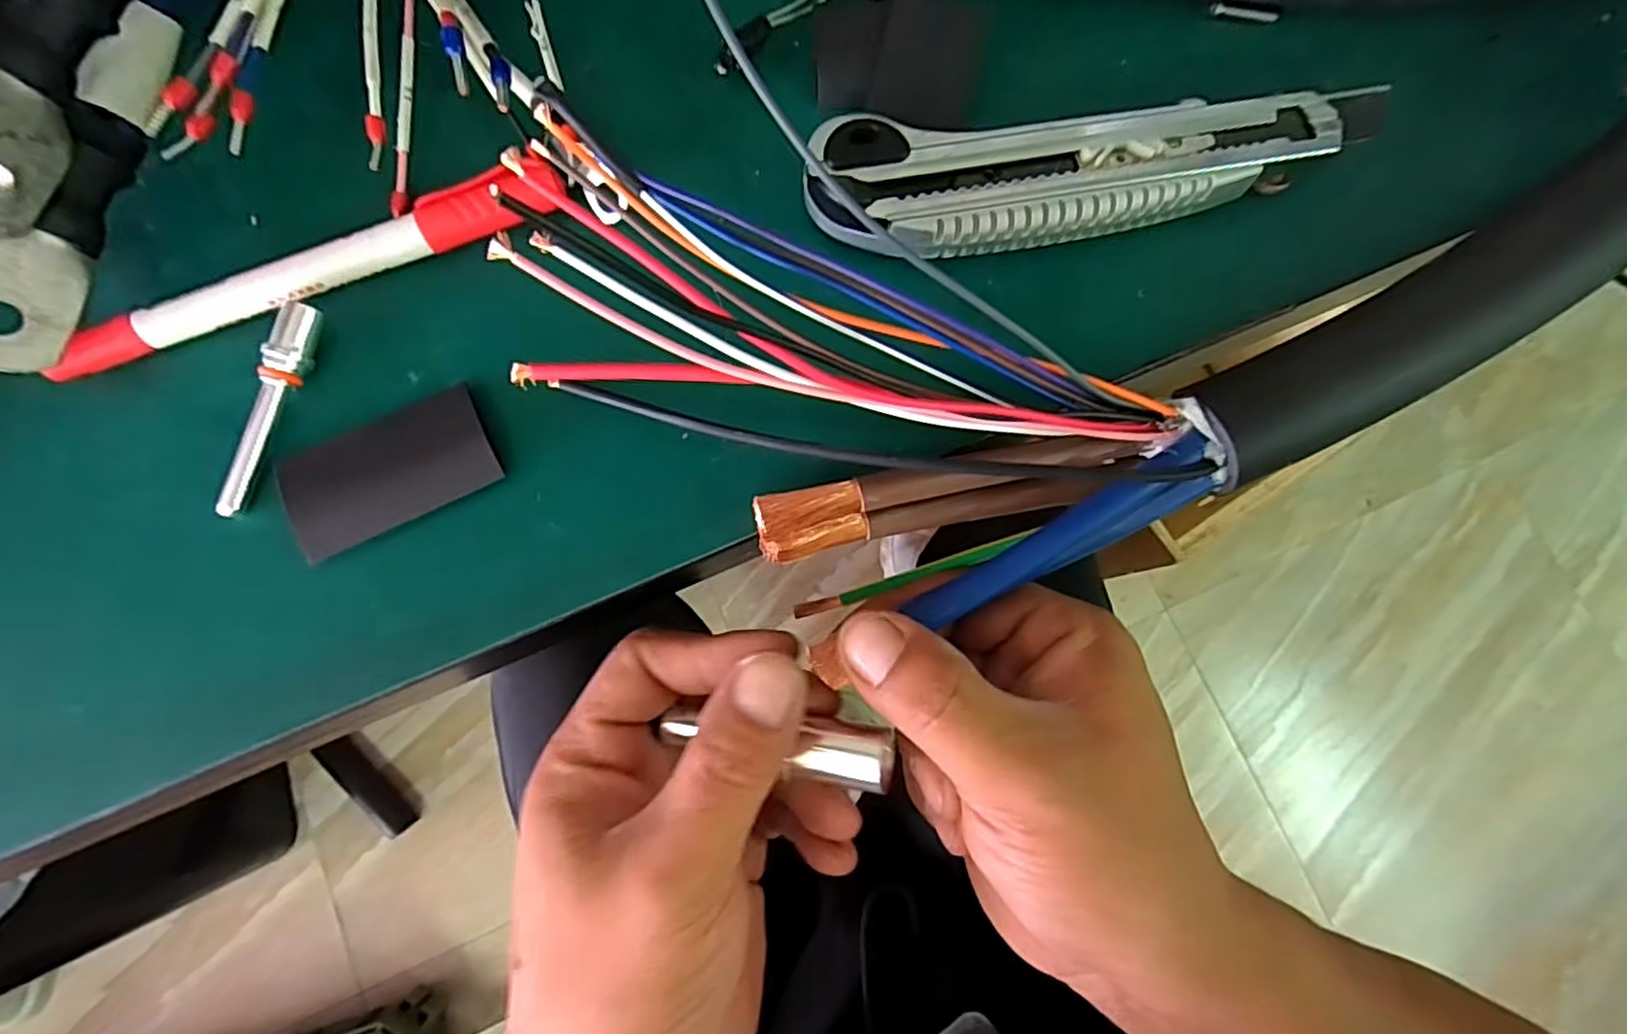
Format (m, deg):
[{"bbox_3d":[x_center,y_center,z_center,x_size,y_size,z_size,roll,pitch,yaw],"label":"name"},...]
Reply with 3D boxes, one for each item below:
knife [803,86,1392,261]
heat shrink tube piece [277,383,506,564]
[{"bbox_3d":[0.082,-0.097,0.200,0.167,0.018,0.037,-7,80,-4],"label":"knife"},{"bbox_3d":[-0.110,-0.012,0.179,0.052,0.004,0.028,-26,83,-5],"label":"heat shrink tube piece"}]

